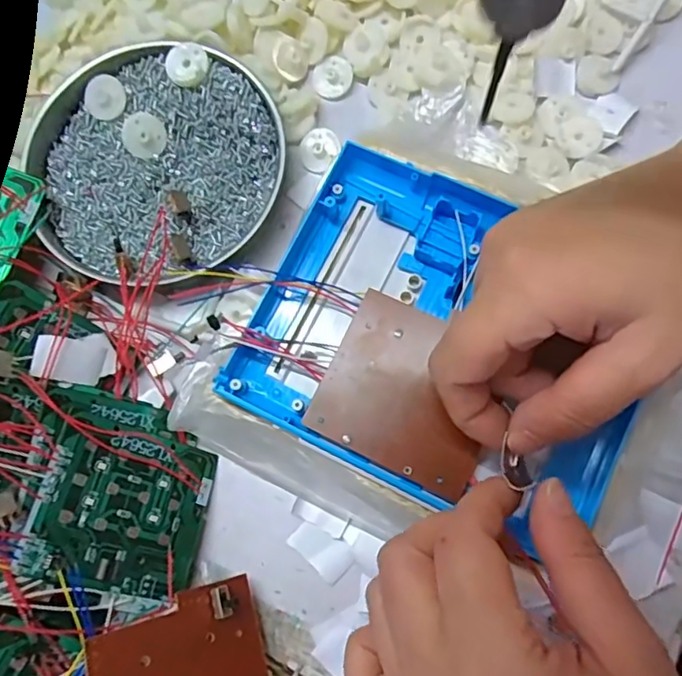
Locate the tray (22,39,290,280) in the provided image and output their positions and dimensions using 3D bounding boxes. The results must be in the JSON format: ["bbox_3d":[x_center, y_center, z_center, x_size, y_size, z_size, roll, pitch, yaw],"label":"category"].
[{"bbox_3d":[-0.099,-0.095,0.305,0.132,0.021,0.126,-1,78,4],"label":"tray"}]

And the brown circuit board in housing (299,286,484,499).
[{"bbox_3d":[0.029,0.022,0.246,0.071,0.004,0.067,24,81,11],"label":"brown circuit board in housing"}]

